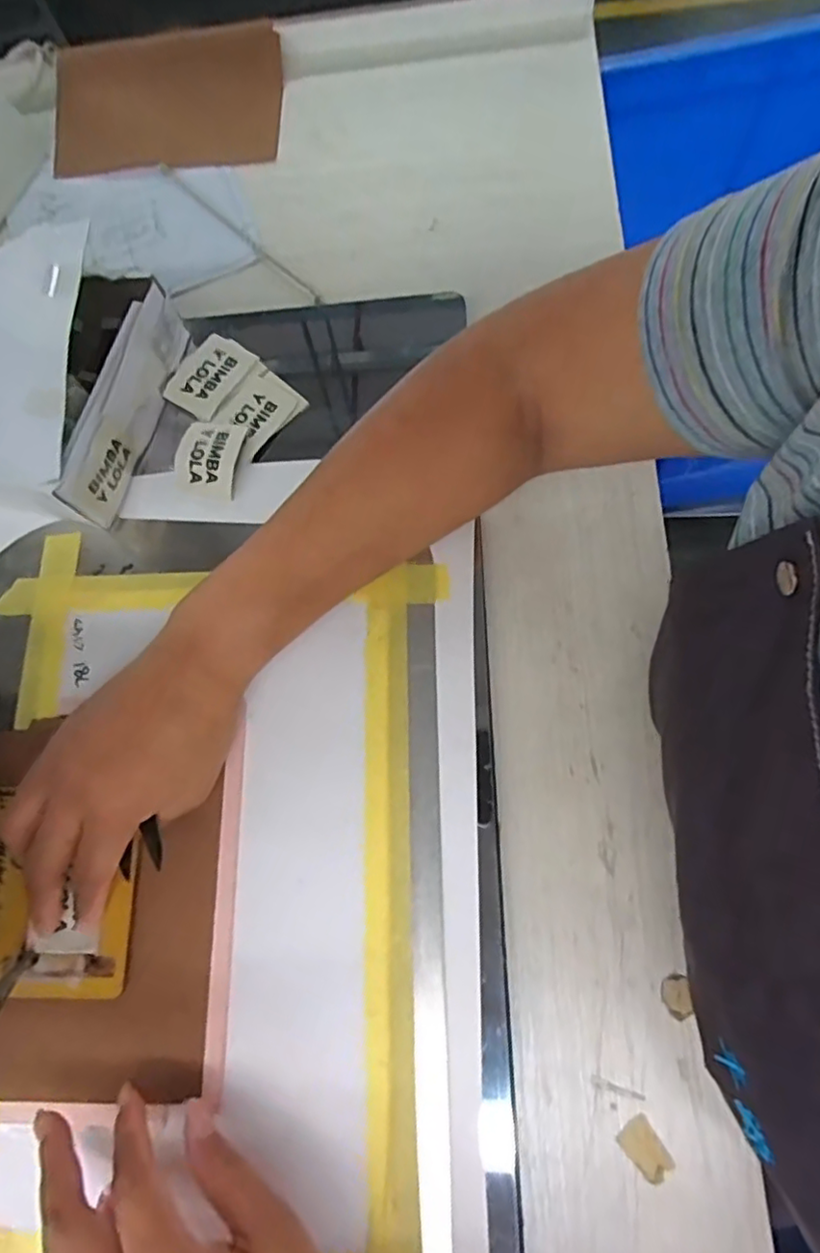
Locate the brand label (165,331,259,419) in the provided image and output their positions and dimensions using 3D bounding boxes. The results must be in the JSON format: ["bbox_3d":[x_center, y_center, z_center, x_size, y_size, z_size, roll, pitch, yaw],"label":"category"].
[{"bbox_3d":[-0.135,-0.172,0.420,0.042,0.006,0.058,32,79,14],"label":"brand label"}]

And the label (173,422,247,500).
[{"bbox_3d":[-0.132,-0.110,0.399,0.041,0.009,0.050,6,74,8],"label":"label"}]

